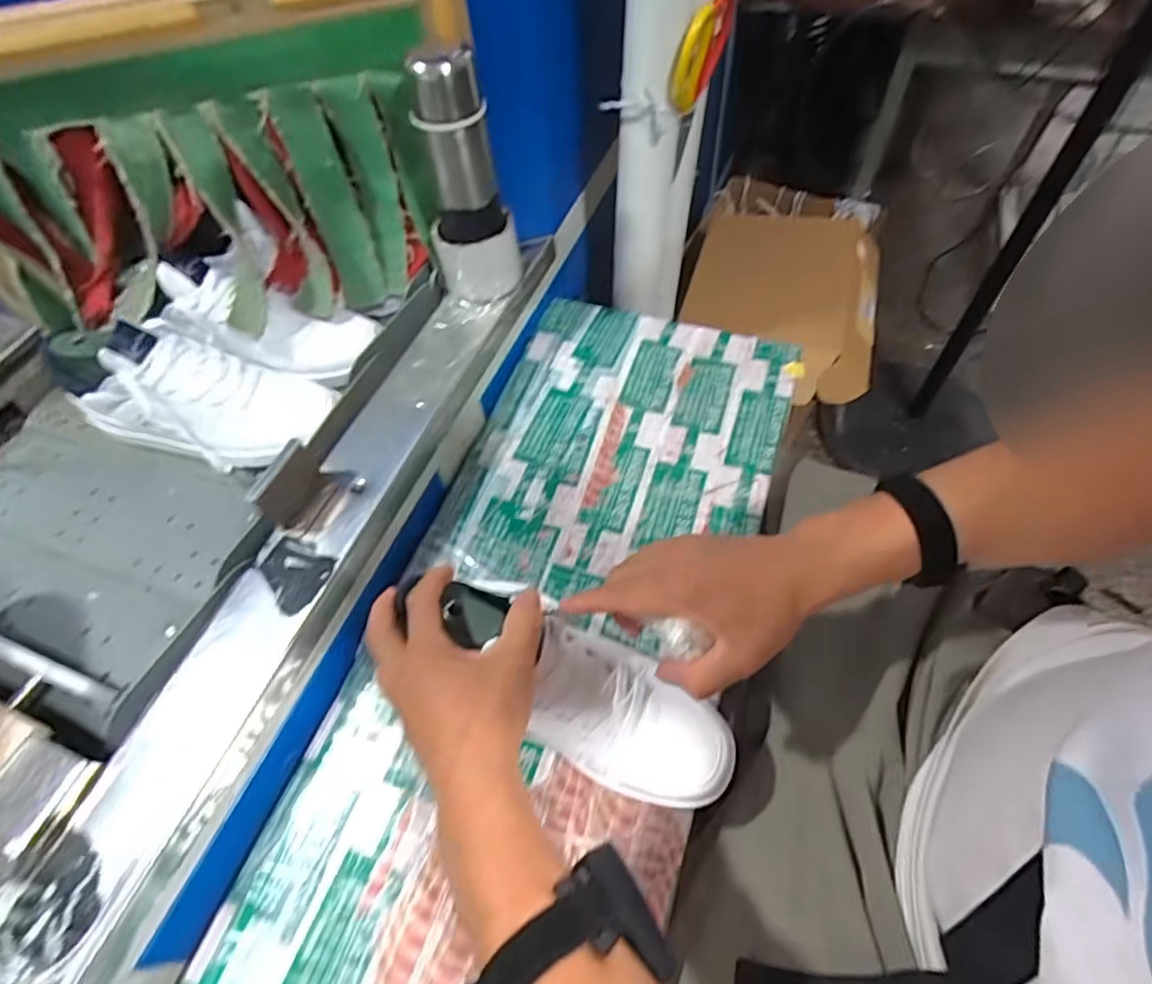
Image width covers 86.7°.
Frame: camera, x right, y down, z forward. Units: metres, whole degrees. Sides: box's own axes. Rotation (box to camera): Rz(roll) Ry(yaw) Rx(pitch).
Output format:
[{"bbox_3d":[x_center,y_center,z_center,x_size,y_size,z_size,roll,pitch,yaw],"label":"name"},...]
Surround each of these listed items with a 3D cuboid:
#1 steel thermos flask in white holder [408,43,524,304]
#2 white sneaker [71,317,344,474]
[{"bbox_3d":[-0.120,-0.315,0.623,0.079,0.220,0.095,-40,63,-20],"label":"steel thermos flask in white holder"},{"bbox_3d":[-0.385,-0.103,0.616,0.248,0.119,0.102,5,58,7],"label":"white sneaker"}]

